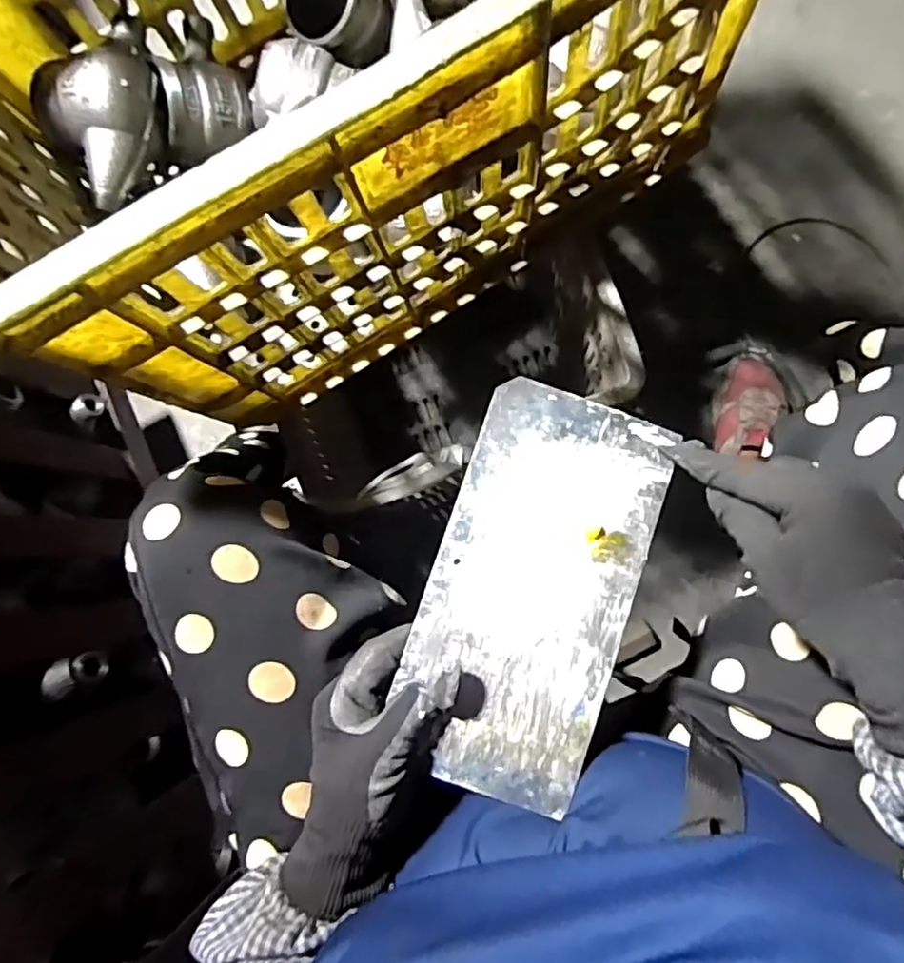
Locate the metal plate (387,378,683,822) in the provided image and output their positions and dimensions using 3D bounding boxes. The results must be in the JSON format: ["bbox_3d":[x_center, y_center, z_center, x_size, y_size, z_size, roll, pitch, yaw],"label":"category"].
[{"bbox_3d":[0.048,0.063,0.377,0.117,0.004,0.234,20,83,-2],"label":"metal plate"}]

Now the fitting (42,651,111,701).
[{"bbox_3d":[-0.314,0.159,0.529,0.052,0.025,0.029,-24,83,4],"label":"fitting"}]

